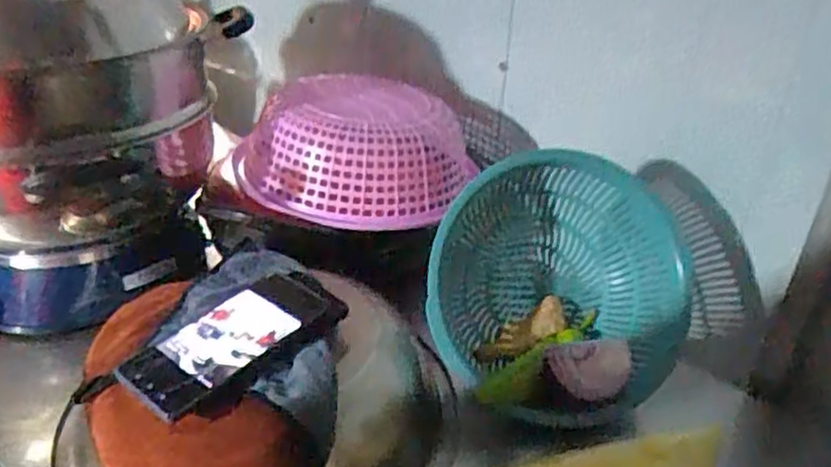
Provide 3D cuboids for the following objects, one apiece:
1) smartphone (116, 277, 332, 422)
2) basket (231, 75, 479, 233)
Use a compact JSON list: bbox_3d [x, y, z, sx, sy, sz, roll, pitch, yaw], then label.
[{"bbox_3d":[-0.158,0.086,0.595,0.078,0.014,0.174,26,41,33],"label":"smartphone"},{"bbox_3d":[-0.082,-0.107,0.867,0.275,0.107,0.230,-3,30,-11],"label":"basket"}]

